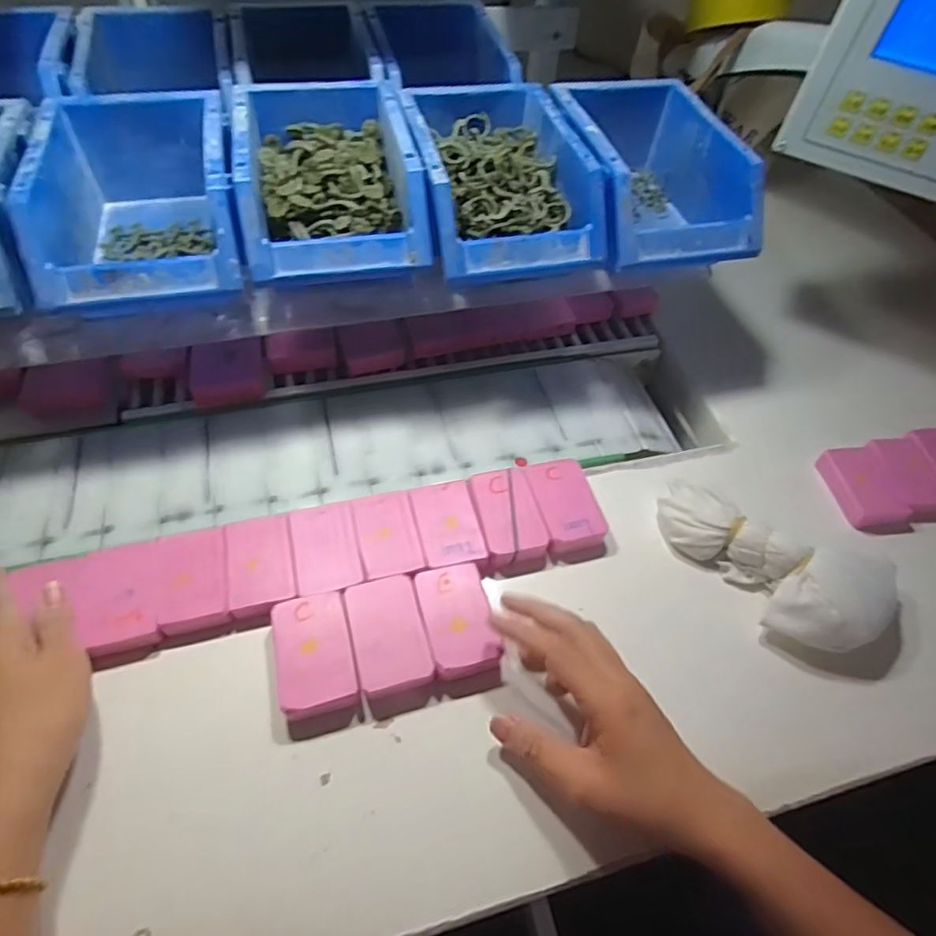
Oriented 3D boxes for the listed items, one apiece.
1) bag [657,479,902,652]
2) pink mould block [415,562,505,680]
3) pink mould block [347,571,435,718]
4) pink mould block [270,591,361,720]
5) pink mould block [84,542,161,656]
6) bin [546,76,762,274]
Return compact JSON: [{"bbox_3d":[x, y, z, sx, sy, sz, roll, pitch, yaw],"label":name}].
[{"bbox_3d":[0.215,0.072,0.423,0.167,0.049,0.090,28,56,14],"label":"bag"},{"bbox_3d":[-0.007,0.103,0.393,0.044,0.022,0.073,-10,56,-13],"label":"pink mould block"},{"bbox_3d":[-0.050,0.114,0.382,0.045,0.020,0.081,-11,56,-13],"label":"pink mould block"},{"bbox_3d":[-0.097,0.120,0.375,0.046,0.024,0.074,-11,56,-14],"label":"pink mould block"},{"bbox_3d":[-0.222,0.082,0.384,0.040,0.023,0.073,-16,57,-16],"label":"pink mould block"},{"bbox_3d":[0.144,-0.235,0.483,0.125,0.077,0.175,-12,56,-14],"label":"bin"}]

